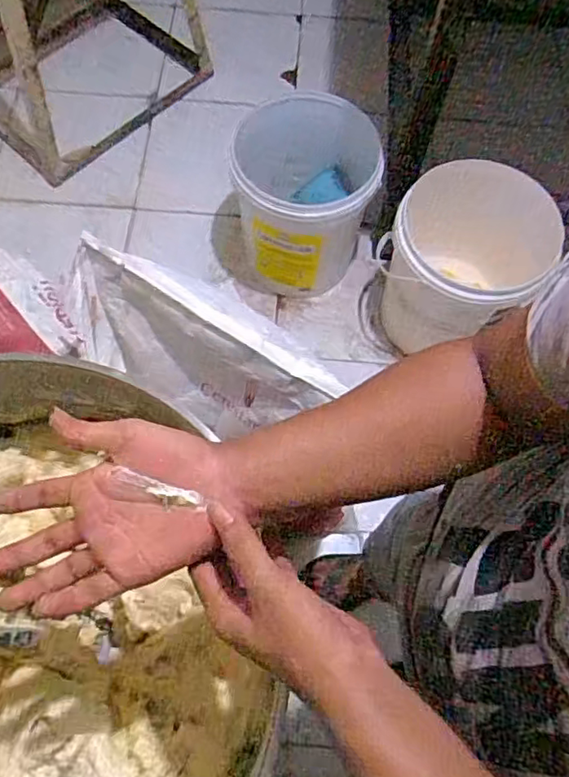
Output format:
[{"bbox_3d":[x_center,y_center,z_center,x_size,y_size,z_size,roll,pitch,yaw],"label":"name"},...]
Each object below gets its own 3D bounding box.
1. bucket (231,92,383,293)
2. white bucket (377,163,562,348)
[{"bbox_3d":[0.036,-0.427,1.443,0.320,0.430,0.319,0,68,-1],"label":"bucket"},{"bbox_3d":[0.360,-0.268,1.341,0.294,0.376,0.321,0,68,-1],"label":"white bucket"}]

